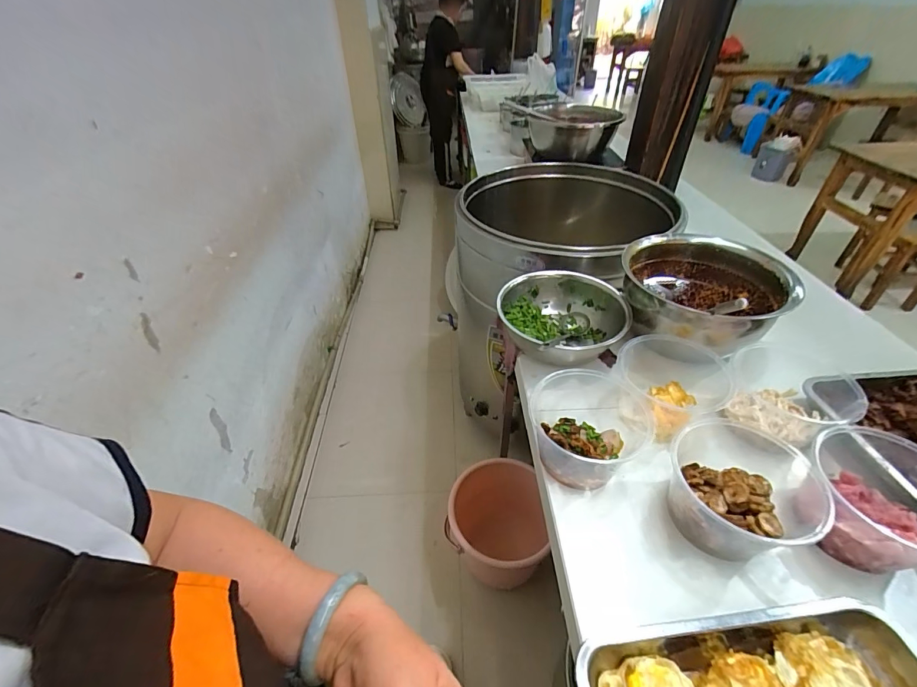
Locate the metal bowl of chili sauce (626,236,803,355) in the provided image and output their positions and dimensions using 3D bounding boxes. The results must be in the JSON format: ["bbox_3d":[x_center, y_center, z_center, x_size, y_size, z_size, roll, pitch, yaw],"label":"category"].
[{"bbox_3d":[0.481,-0.115,0.804,0.282,0.109,0.275,-1,41,1],"label":"metal bowl of chili sauce"}]

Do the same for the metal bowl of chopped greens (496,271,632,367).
[{"bbox_3d":[0.211,-0.045,0.826,0.246,0.104,0.257,-1,41,1],"label":"metal bowl of chopped greens"}]

